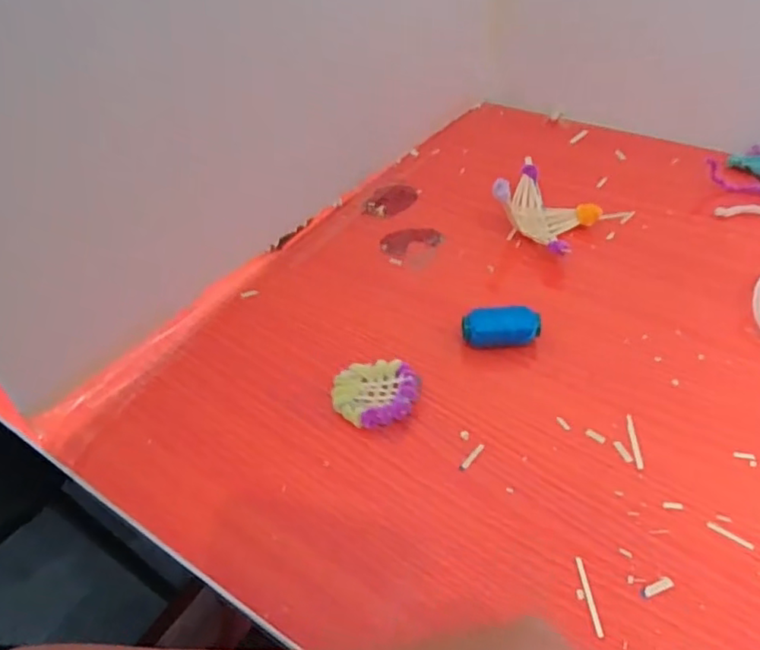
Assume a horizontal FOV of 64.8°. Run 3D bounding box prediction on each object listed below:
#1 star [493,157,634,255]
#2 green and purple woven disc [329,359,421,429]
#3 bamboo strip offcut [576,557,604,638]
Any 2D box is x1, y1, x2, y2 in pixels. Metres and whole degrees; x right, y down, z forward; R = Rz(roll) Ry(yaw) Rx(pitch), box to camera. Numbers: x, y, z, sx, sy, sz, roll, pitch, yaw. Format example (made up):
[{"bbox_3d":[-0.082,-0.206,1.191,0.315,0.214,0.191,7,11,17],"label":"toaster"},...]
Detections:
[{"bbox_3d":[0.156,-0.107,0.529,0.104,0.038,0.094,-33,51,-24],"label":"star"},{"bbox_3d":[-0.002,0.049,0.408,0.058,0.016,0.047,-9,45,-2],"label":"green and purple woven disc"},{"bbox_3d":[0.108,0.139,0.309,0.004,0.004,0.040,-5,45,2],"label":"bamboo strip offcut"}]

